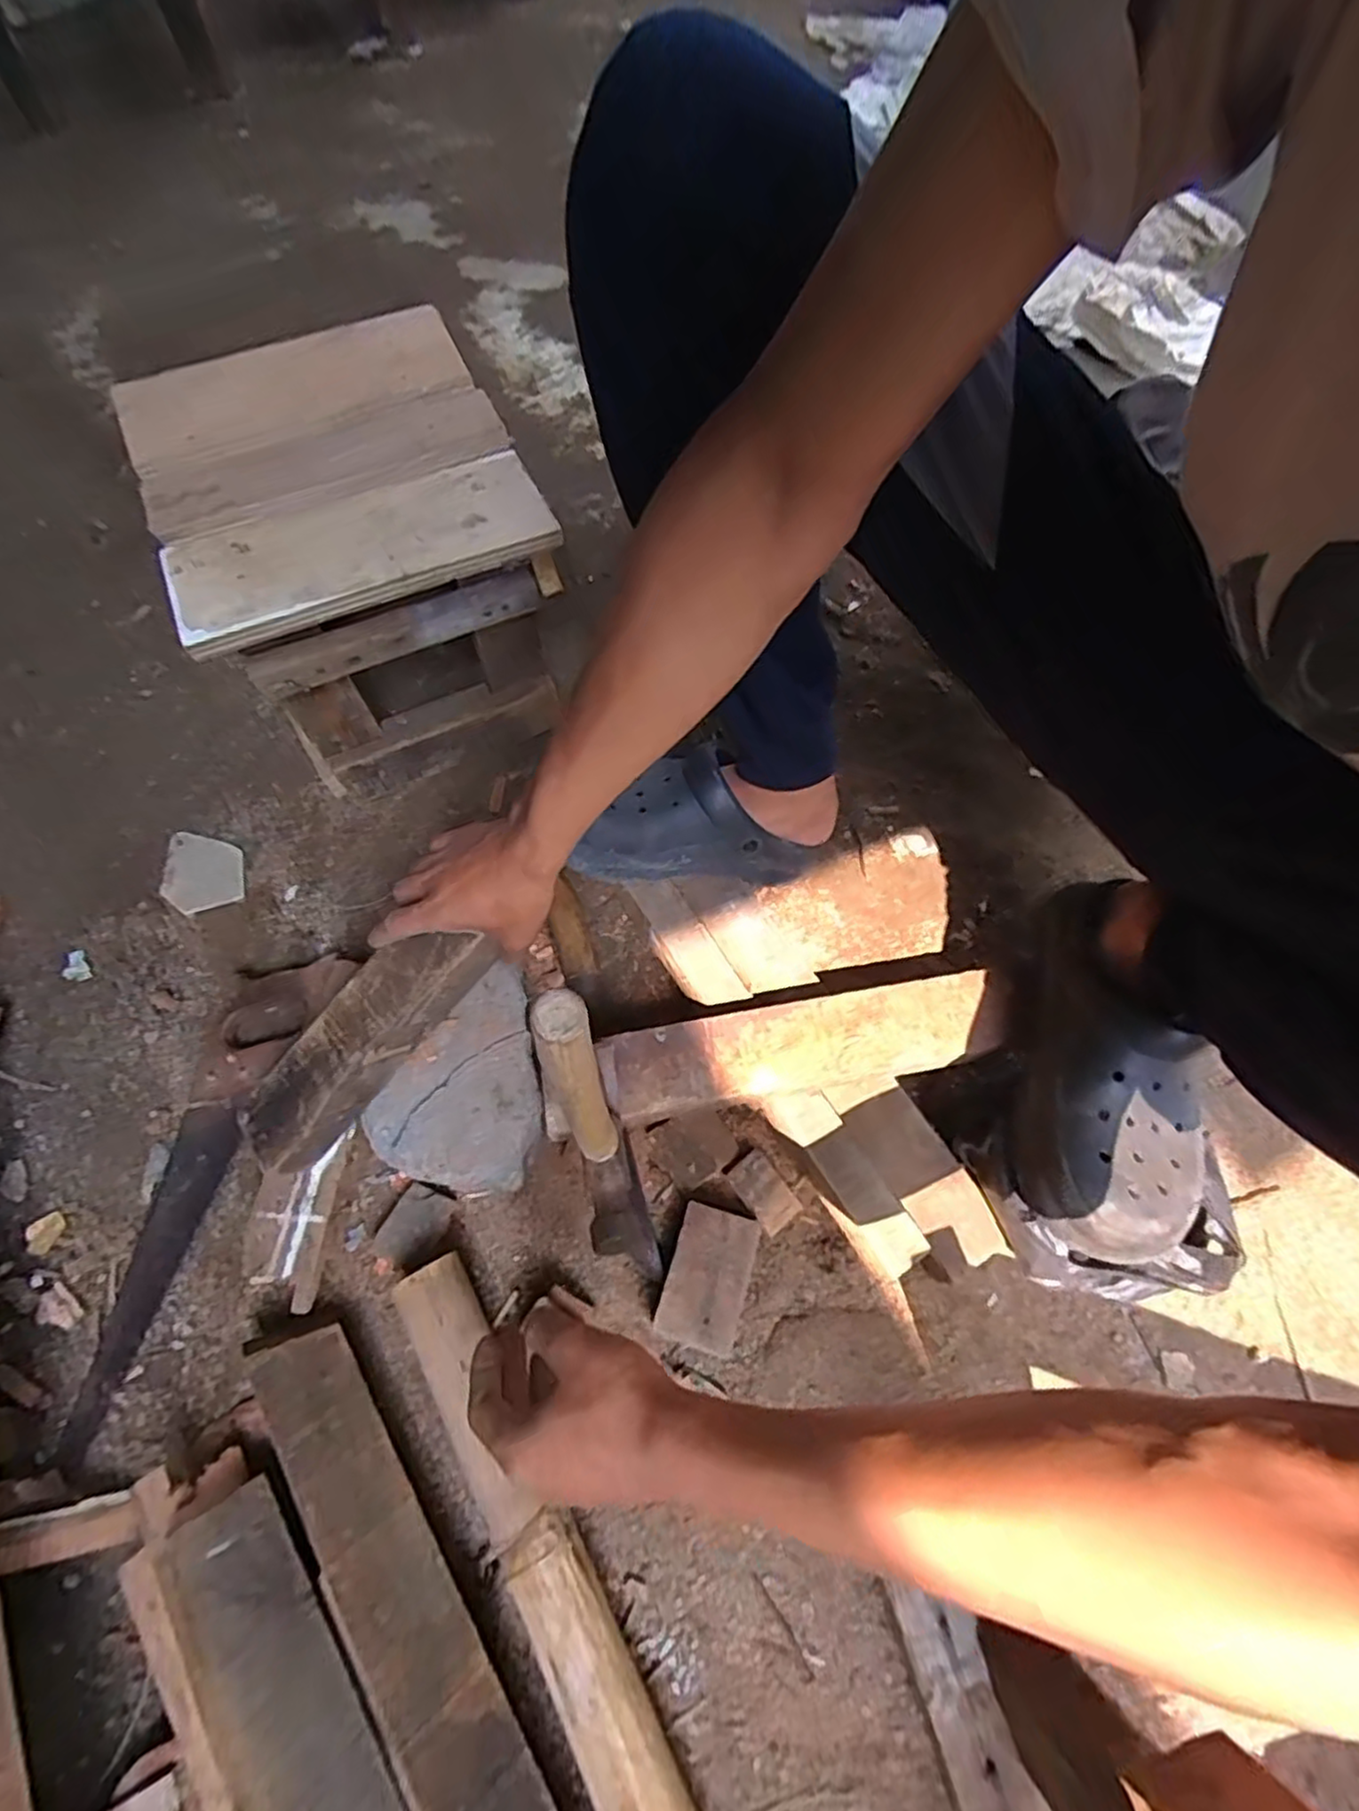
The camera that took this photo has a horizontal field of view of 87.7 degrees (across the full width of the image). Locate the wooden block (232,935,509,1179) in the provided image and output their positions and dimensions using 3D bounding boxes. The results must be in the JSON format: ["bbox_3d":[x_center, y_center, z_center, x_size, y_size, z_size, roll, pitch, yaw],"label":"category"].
[{"bbox_3d":[-0.228,0.093,0.516,0.213,0.038,0.068,-45,74,0],"label":"wooden block"}]

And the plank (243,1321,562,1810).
[{"bbox_3d":[-0.120,0.500,0.409,0.061,0.016,0.535,-23,65,-37],"label":"plank"}]

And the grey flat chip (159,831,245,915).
[{"bbox_3d":[-0.463,-0.035,0.688,0.073,0.005,0.085,-8,65,-3],"label":"grey flat chip"}]

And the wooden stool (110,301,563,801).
[{"bbox_3d":[-0.274,-0.301,0.658,0.270,0.260,0.284,-25,67,-11],"label":"wooden stool"}]

